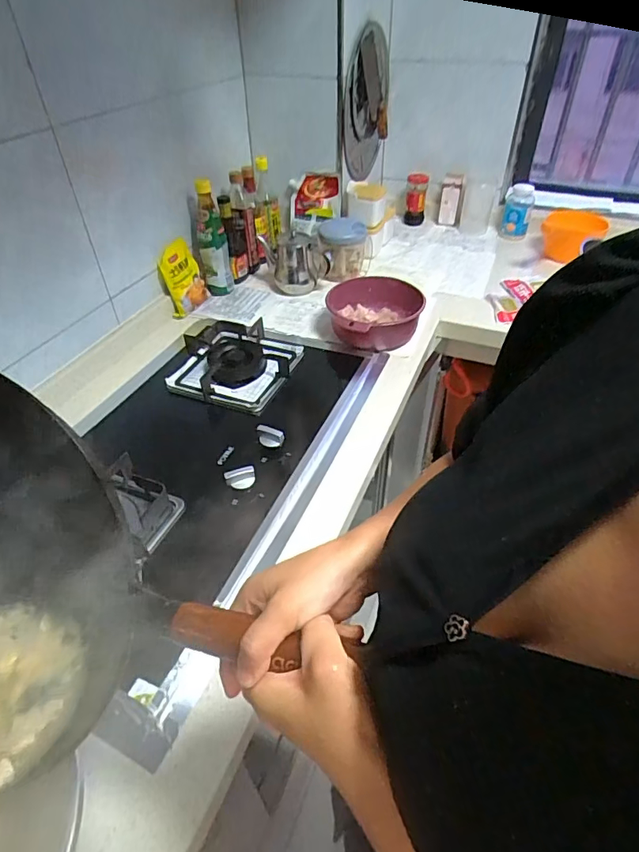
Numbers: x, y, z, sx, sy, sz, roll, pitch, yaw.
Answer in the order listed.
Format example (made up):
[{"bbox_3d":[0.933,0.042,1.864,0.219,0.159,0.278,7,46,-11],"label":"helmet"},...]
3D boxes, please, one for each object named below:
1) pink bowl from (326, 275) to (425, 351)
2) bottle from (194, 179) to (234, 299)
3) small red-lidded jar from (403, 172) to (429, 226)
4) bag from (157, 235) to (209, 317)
[{"bbox_3d":[0.120,-0.237,1.047,0.207,0.081,0.193,-1,43,1],"label":"pink bowl"},{"bbox_3d":[-0.243,-0.419,1.116,0.068,0.252,0.064,-13,44,-13],"label":"bottle"},{"bbox_3d":[0.303,-0.713,1.522,0.061,0.134,0.073,6,43,8],"label":"small red-lidded jar"},{"bbox_3d":[-0.311,-0.340,1.108,0.029,0.151,0.118,16,46,33],"label":"bag"}]

